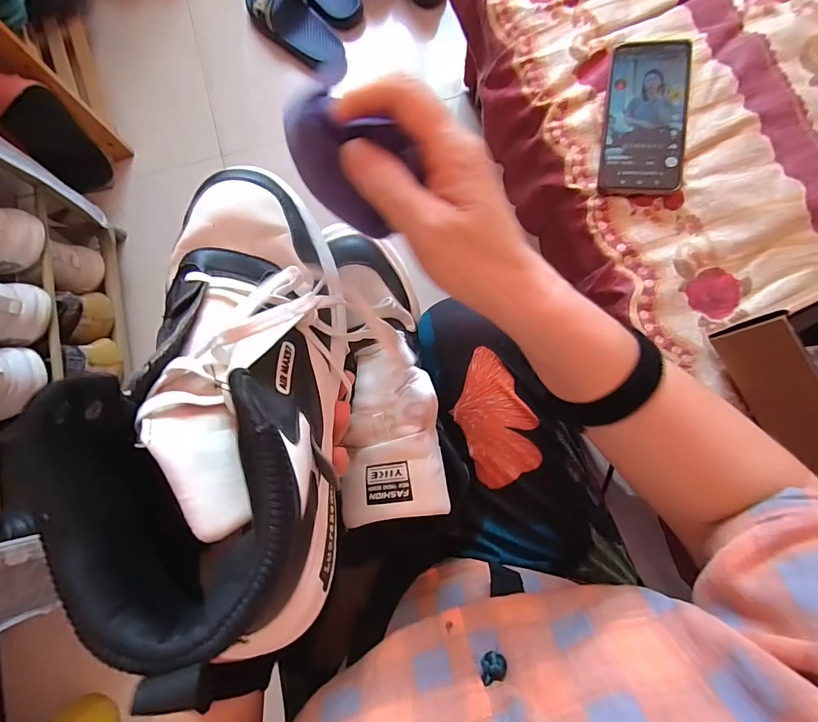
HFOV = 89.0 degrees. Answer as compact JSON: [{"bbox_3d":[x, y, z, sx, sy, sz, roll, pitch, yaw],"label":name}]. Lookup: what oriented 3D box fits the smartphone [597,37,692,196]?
[{"bbox_3d":[0.245,-0.253,0.429,0.079,0.011,0.169,6,83,14],"label":"smartphone"}]

